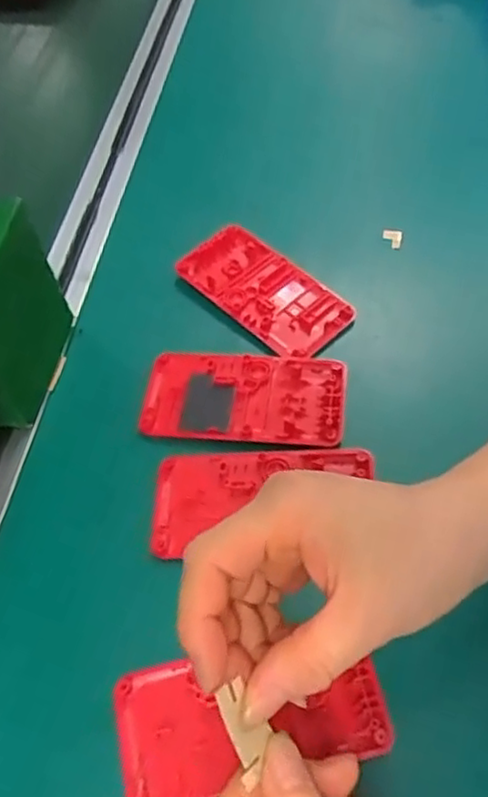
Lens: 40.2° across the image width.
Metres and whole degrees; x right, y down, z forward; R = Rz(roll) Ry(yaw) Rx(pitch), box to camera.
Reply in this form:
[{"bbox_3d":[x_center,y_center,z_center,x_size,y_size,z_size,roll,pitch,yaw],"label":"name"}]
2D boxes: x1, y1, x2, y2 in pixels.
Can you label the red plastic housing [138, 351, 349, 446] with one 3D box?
[{"bbox_3d":[-0.001,-0.003,0.413,0.124,0.009,0.062,2,56,7],"label":"red plastic housing"}]

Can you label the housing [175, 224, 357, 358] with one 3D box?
[{"bbox_3d":[0.015,-0.078,0.463,0.061,0.010,0.121,-40,61,-20],"label":"housing"}]

